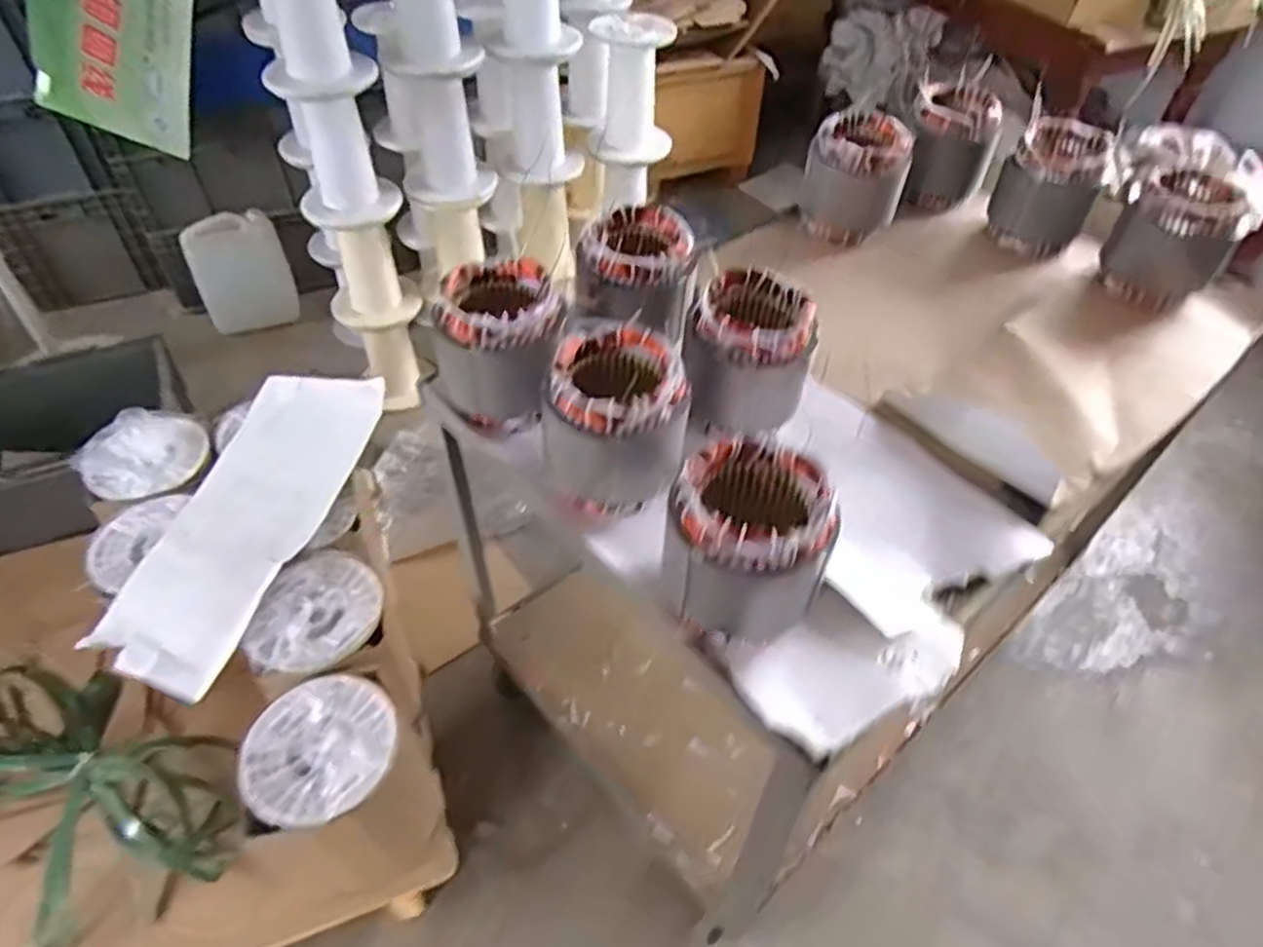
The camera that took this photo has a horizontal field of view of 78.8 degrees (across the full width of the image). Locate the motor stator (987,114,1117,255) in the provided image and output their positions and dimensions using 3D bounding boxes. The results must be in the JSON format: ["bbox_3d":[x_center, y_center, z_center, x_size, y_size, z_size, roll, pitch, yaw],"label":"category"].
[{"bbox_3d":[0.696,-0.480,1.284,0.145,0.175,0.167,26,51,20],"label":"motor stator"}]

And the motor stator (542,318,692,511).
[{"bbox_3d":[-0.014,-0.064,0.846,0.141,0.178,0.139,6,47,2],"label":"motor stator"}]

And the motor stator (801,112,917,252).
[{"bbox_3d":[0.374,-0.495,1.279,0.154,0.163,0.154,21,49,16],"label":"motor stator"}]

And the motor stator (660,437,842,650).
[{"bbox_3d":[0.107,0.065,0.745,0.140,0.159,0.130,6,47,3],"label":"motor stator"}]

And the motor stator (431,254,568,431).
[{"bbox_3d":[-0.155,-0.154,0.933,0.132,0.166,0.133,17,48,13],"label":"motor stator"}]

